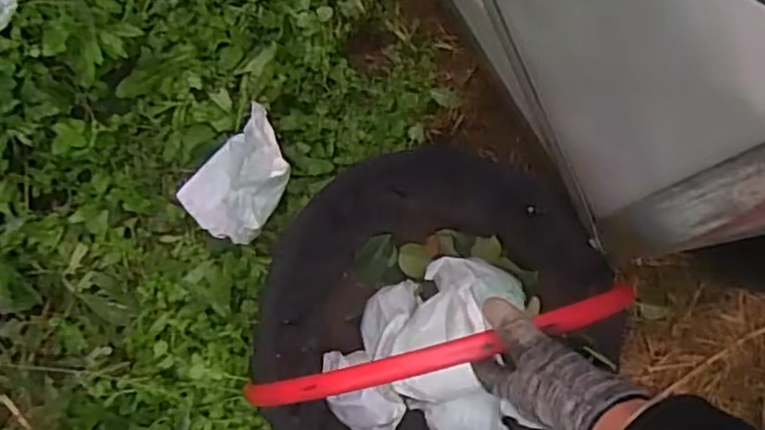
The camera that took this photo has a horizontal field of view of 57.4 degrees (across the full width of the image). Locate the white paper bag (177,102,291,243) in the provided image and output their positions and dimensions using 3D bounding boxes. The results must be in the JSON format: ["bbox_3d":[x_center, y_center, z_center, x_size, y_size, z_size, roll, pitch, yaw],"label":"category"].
[{"bbox_3d":[-0.187,-0.044,0.911,0.169,0.045,0.121,-48,59,20],"label":"white paper bag"}]

